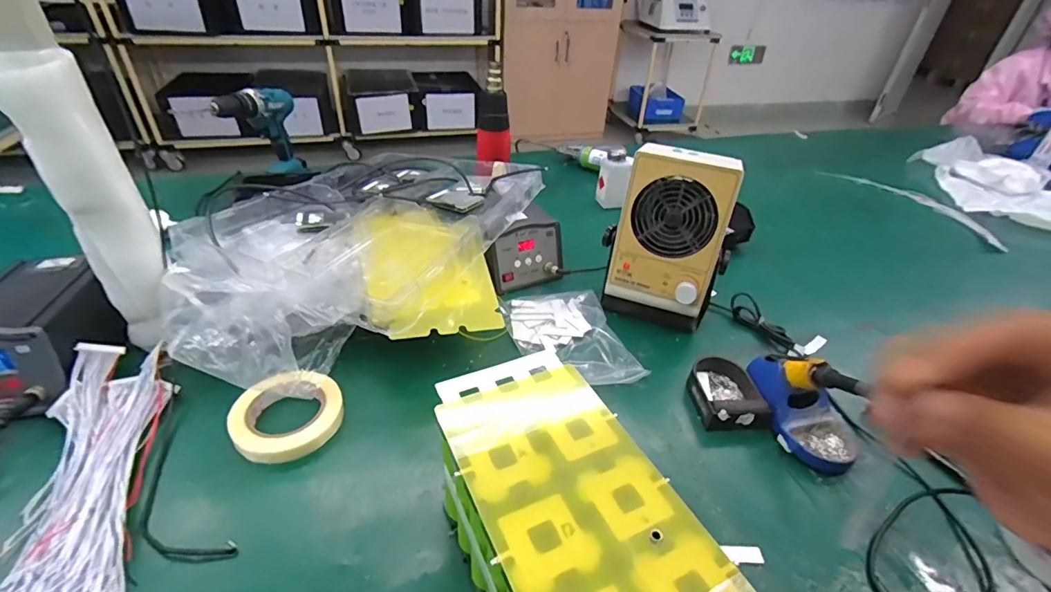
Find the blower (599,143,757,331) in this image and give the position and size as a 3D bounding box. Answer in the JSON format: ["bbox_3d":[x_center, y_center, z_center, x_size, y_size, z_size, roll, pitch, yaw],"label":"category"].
[{"bbox_3d":[0.213,-0.080,0.705,0.163,0.245,0.115,13,37,12],"label":"blower"}]

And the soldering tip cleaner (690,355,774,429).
[{"bbox_3d":[0.257,0.123,0.617,0.080,0.027,0.103,1,36,-4],"label":"soldering tip cleaner"}]

